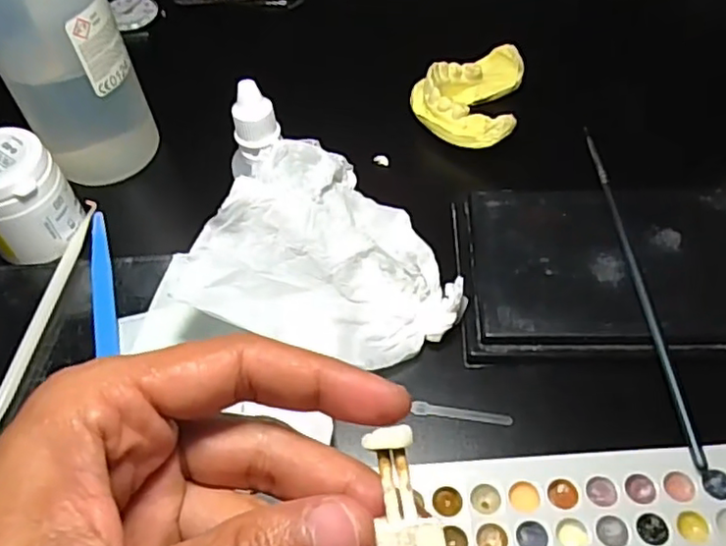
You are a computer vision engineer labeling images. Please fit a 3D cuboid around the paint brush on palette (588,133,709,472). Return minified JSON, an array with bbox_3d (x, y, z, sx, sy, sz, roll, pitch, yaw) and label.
[{"bbox_3d":[0.119,0.000,0.278,0.006,0.006,0.170,-3,54,1],"label":"paint brush on palette"}]

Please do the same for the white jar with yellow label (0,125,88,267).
[{"bbox_3d":[-0.161,-0.035,0.301,0.043,0.051,0.040,-2,54,2],"label":"white jar with yellow label"}]

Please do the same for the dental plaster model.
[{"bbox_3d":[0.058,-0.099,0.357,0.056,0.021,0.073,10,55,10],"label":"dental plaster model"}]

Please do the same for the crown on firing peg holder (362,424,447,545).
[{"bbox_3d":[0.009,0.050,0.142,0.015,0.008,0.031,-8,53,-2],"label":"crown on firing peg holder"}]

